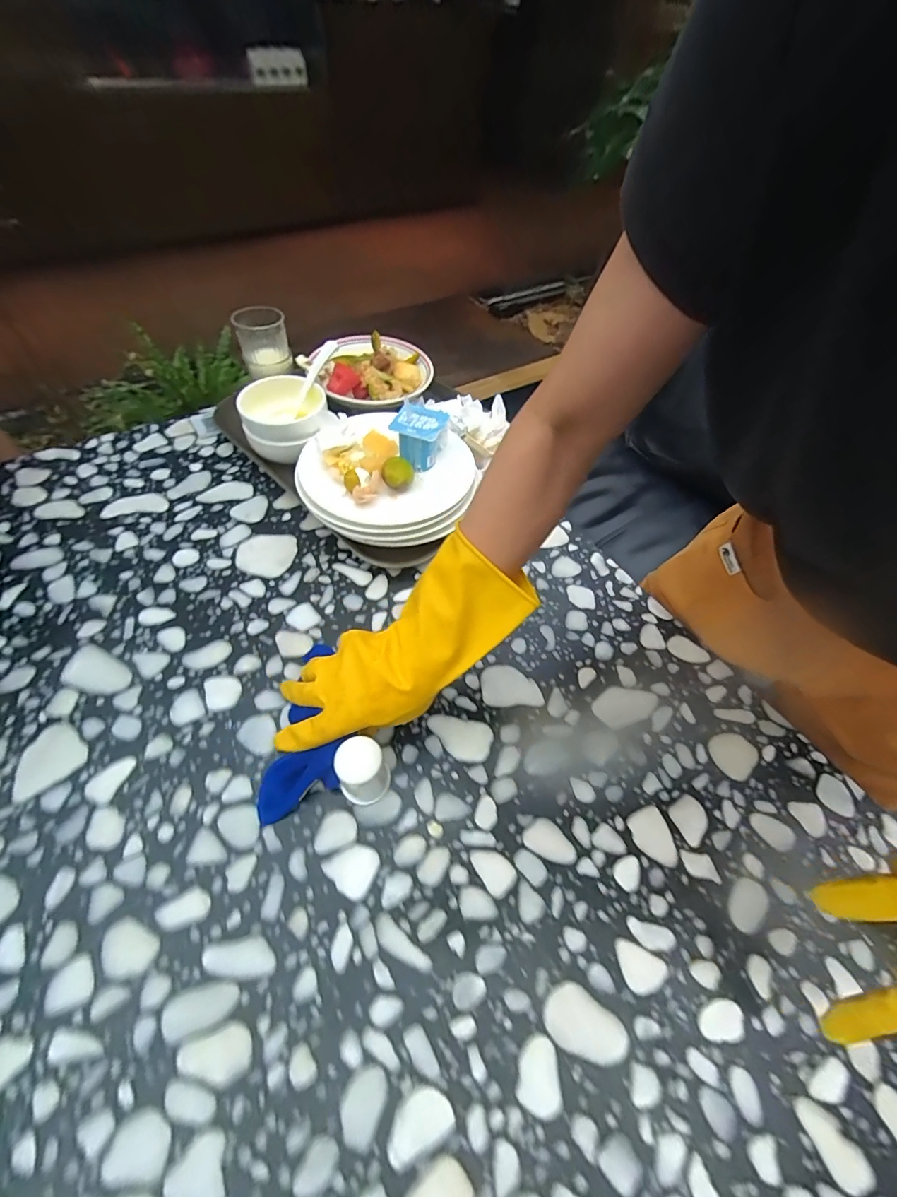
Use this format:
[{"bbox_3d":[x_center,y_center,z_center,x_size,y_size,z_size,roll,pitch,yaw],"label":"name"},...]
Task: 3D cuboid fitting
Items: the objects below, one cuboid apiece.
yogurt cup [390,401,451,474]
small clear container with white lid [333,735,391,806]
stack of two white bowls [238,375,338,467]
[{"bbox_3d":[-0.038,-0.206,0.586,0.061,0.060,0.060,12,56,5],"label":"yogurt cup"},{"bbox_3d":[-0.074,0.151,0.396,0.041,0.072,0.038,-1,55,-5],"label":"small clear container with white lid"},{"bbox_3d":[-0.229,-0.246,0.650,0.115,0.089,0.108,-19,59,-16],"label":"stack of two white bowls"}]

